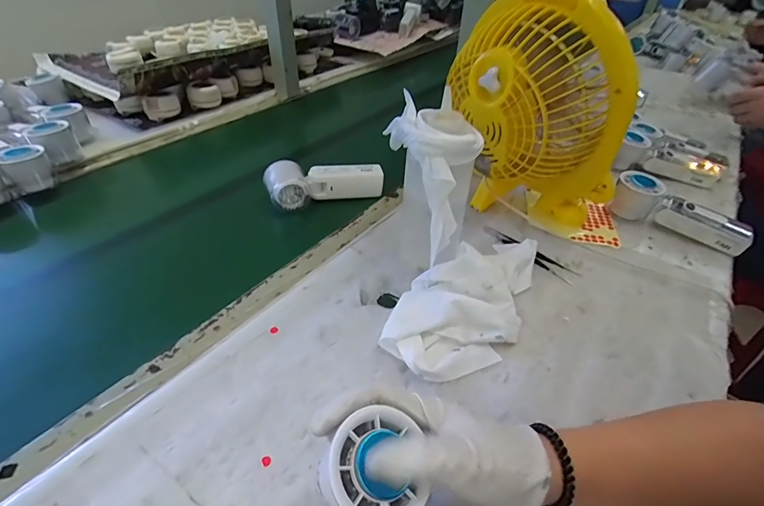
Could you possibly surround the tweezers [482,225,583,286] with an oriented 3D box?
[{"bbox_3d":[0.181,-0.005,0.479,0.025,0.006,0.129,-27,50,-31],"label":"tweezers"}]

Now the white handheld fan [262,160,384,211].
[{"bbox_3d":[-0.084,-0.109,0.569,0.162,0.042,0.067,-12,44,-18],"label":"white handheld fan"}]

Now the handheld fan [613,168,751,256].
[{"bbox_3d":[0.397,-0.055,0.520,0.165,0.051,0.048,31,48,27],"label":"handheld fan"}]

